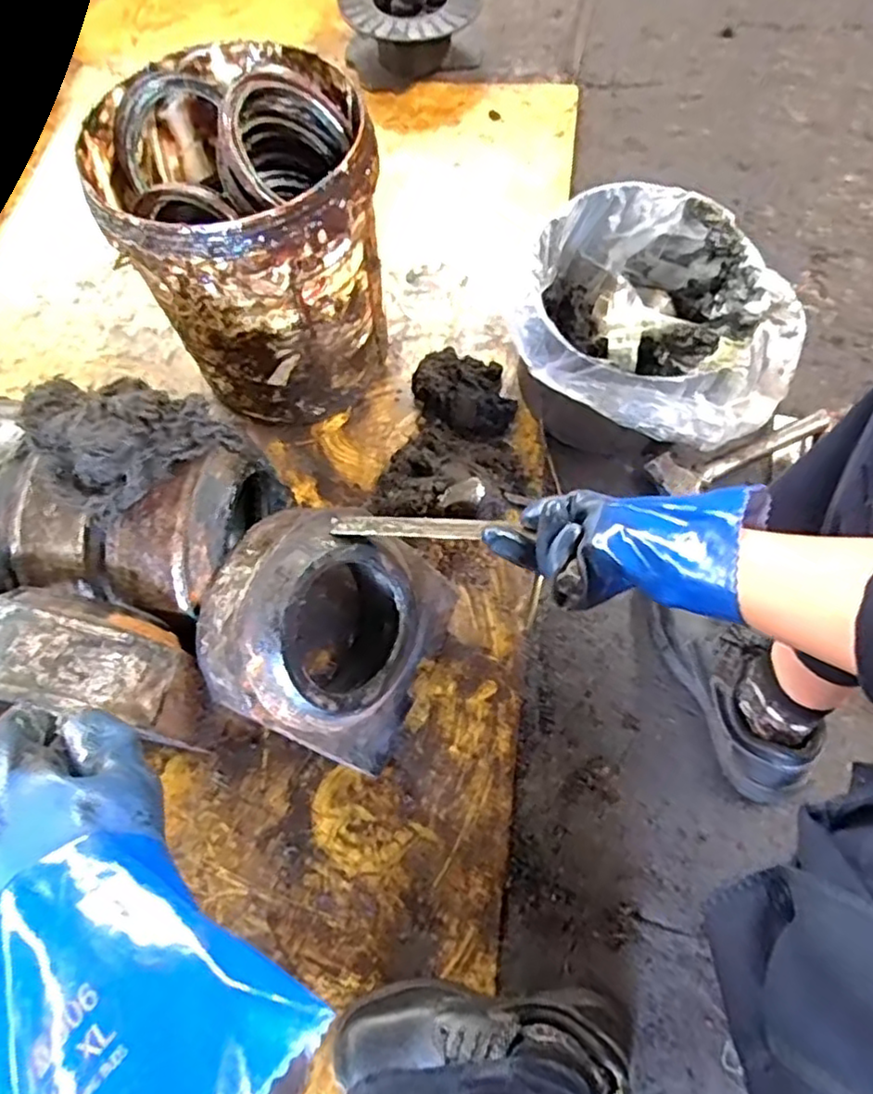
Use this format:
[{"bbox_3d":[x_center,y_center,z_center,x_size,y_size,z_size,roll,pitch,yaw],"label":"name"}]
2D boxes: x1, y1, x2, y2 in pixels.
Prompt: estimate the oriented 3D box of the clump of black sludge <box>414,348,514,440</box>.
[{"bbox_3d":[0.044,-0.220,0.929,0.142,0.064,0.128,26,70,14],"label":"clump of black sludge"}]

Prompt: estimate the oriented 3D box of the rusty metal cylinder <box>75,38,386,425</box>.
[{"bbox_3d":[-0.221,-0.371,0.834,0.282,0.371,0.294,-1,66,3],"label":"rusty metal cylinder"}]

